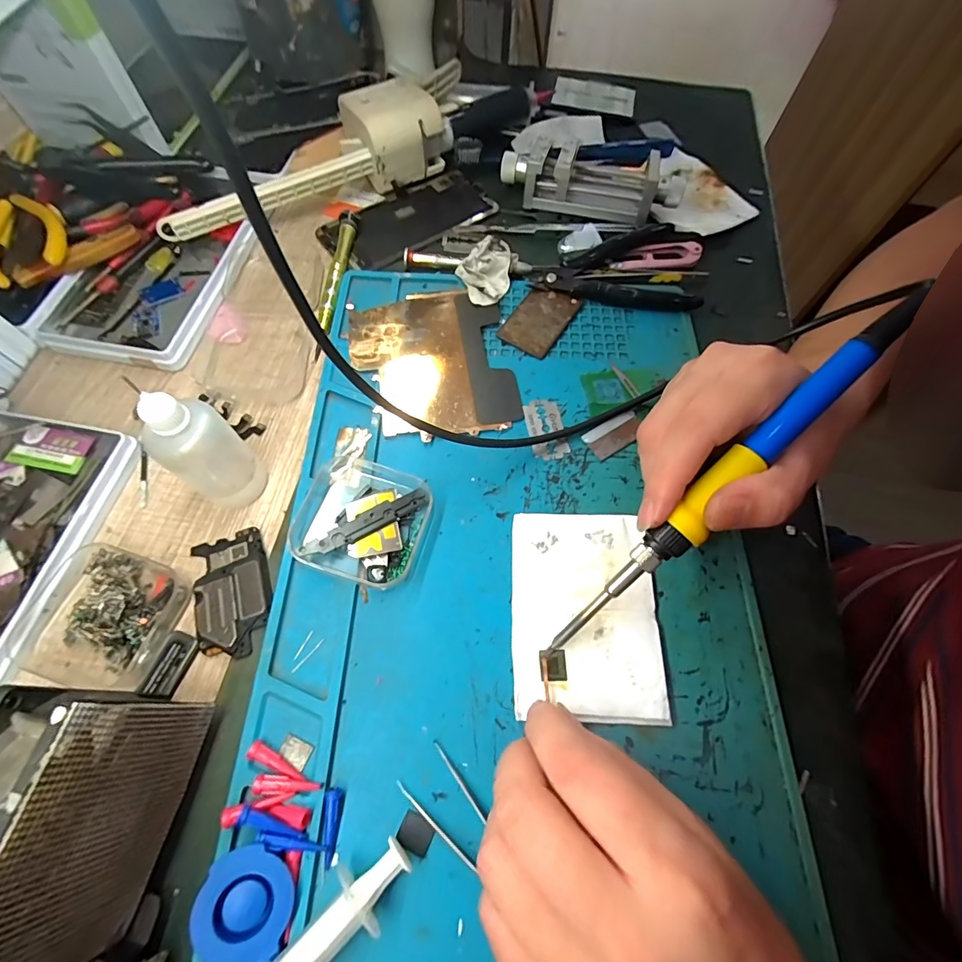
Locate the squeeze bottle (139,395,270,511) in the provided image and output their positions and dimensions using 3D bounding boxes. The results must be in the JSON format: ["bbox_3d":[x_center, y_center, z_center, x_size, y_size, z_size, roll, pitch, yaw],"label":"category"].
[{"bbox_3d":[-0.140,-0.016,0.226,0.032,0.079,0.034,1,65,-1],"label":"squeeze bottle"}]

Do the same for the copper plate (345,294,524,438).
[{"bbox_3d":[-0.032,-0.079,0.292,0.100,0.005,0.112,-7,68,-7],"label":"copper plate"}]

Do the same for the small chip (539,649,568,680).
[{"bbox_3d":[0.035,0.089,0.217,0.012,0.004,0.013,-3,65,-3],"label":"small chip"}]

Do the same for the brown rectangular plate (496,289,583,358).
[{"bbox_3d":[0.041,-0.113,0.311,0.035,0.004,0.057,30,68,12],"label":"brown rectangular plate"}]

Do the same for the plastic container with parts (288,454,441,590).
[{"bbox_3d":[-0.063,0.019,0.240,0.073,0.020,0.065,17,66,6],"label":"plastic container with parts"}]

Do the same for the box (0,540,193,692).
[{"bbox_3d":[-0.188,0.065,0.217,0.063,0.017,0.062,16,66,6],"label":"box"}]

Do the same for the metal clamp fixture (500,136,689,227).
[{"bbox_3d":[0.088,-0.241,0.352,0.138,0.035,0.072,16,66,6],"label":"metal clamp fixture"}]

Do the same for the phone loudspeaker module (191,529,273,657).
[{"bbox_3d":[-0.129,0.057,0.232,0.037,0.005,0.064,-18,67,-9],"label":"phone loudspeaker module"}]

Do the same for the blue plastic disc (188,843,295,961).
[{"bbox_3d":[-0.090,0.164,0.171,0.033,0.008,0.039,5,71,-17],"label":"blue plastic disc"}]

